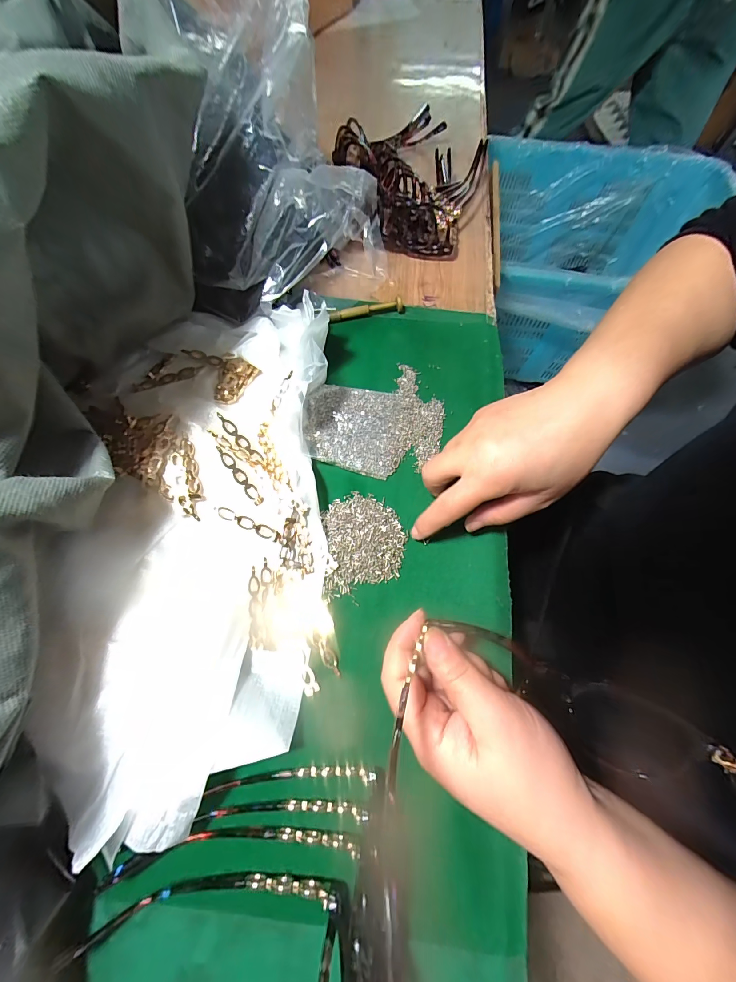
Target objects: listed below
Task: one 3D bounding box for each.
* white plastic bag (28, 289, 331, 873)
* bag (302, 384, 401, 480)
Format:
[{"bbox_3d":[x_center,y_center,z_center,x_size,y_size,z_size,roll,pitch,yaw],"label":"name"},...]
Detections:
[{"bbox_3d":[-0.115,0.018,0.257,0.162,0.054,0.370,-2,68,-1],"label":"white plastic bag"},{"bbox_3d":[-0.015,-0.055,0.308,0.083,0.014,0.082,3,68,1],"label":"bag"}]

